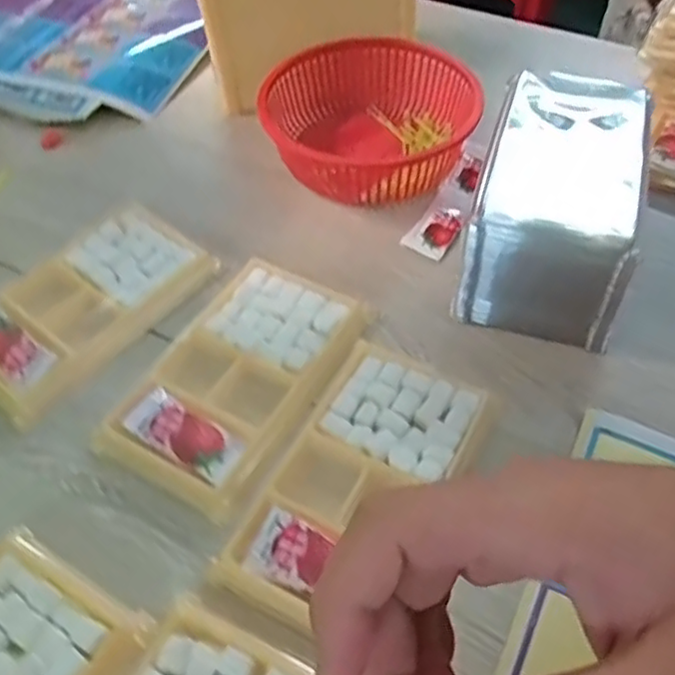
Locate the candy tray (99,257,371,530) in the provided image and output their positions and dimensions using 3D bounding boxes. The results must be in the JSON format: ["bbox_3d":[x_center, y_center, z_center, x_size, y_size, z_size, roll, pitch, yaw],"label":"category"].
[{"bbox_3d":[-0.049,0.016,0.342,0.080,0.009,0.133,26,56,21],"label":"candy tray"}]

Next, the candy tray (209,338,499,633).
[{"bbox_3d":[0.011,0.061,0.303,0.074,0.010,0.133,23,55,19],"label":"candy tray"}]

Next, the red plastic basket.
[{"bbox_3d":[0.025,-0.144,0.444,0.128,0.054,0.117,-1,51,1],"label":"red plastic basket"}]

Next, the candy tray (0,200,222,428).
[{"bbox_3d":[-0.137,-0.021,0.375,0.079,0.009,0.138,29,57,22],"label":"candy tray"}]

